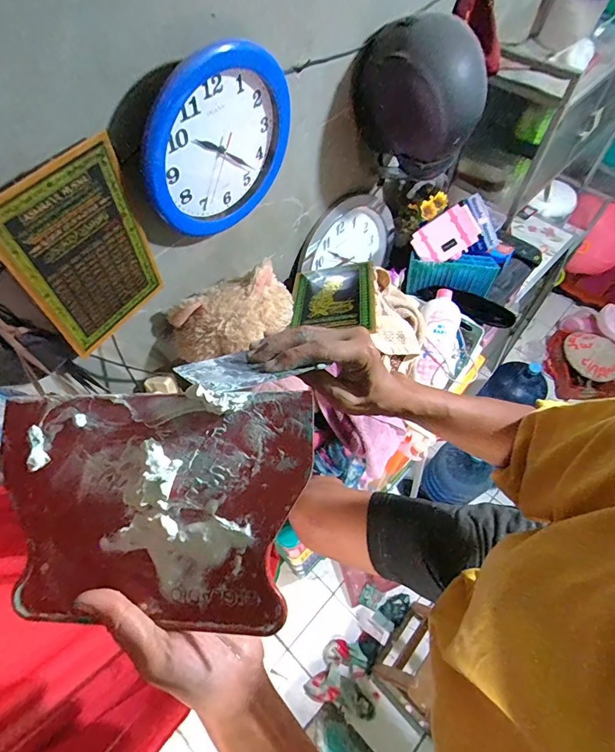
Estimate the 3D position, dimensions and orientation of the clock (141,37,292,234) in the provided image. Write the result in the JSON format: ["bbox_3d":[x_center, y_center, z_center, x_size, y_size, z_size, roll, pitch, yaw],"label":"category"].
[{"bbox_3d":[-0.131,-0.360,0.644,0.282,0.262,0.058,-36,67,-20],"label":"clock"}]

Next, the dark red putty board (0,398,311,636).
[{"bbox_3d":[-0.098,0.081,0.254,0.200,0.012,0.137,-2,81,7],"label":"dark red putty board"}]

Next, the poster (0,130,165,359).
[{"bbox_3d":[-0.322,-0.173,0.604,0.020,0.285,0.193,32,64,16],"label":"poster"}]

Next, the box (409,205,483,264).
[{"bbox_3d":[0.377,-0.375,1.095,0.161,0.125,0.037,-33,26,24],"label":"box"}]

